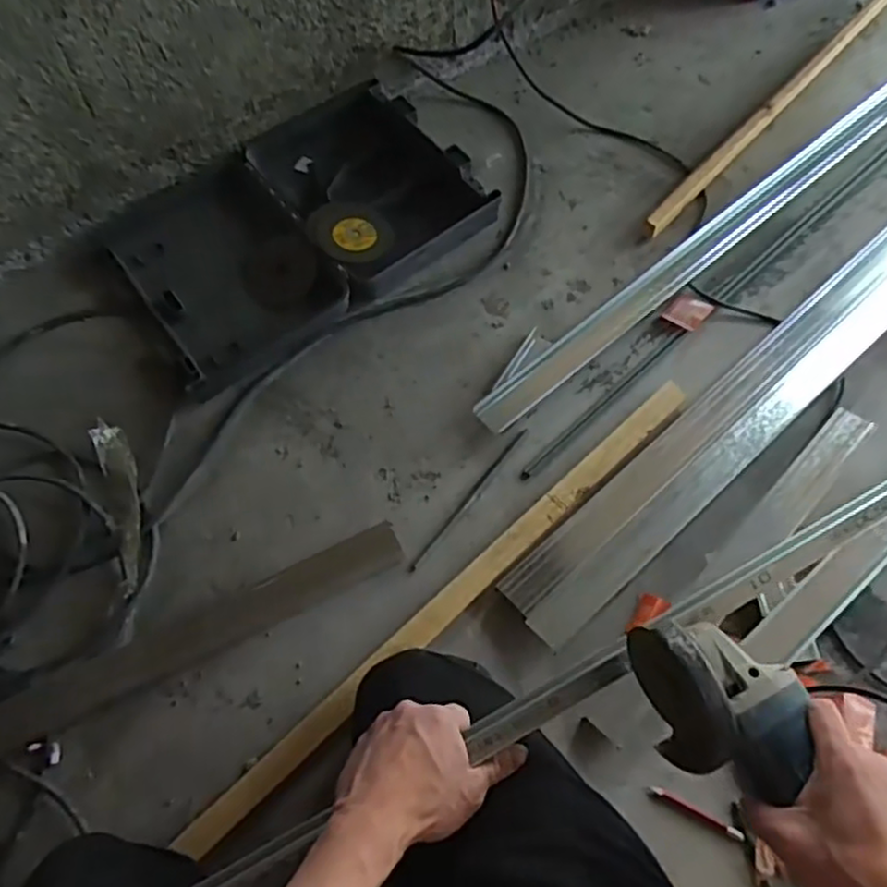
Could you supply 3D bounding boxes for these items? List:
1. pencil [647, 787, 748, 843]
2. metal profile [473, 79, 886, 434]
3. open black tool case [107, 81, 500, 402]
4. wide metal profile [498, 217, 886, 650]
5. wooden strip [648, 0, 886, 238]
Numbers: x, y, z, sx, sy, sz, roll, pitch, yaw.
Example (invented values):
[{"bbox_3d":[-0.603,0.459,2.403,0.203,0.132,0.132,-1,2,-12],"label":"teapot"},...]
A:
[{"bbox_3d":[0.252,0.370,0.698,0.101,0.007,0.010,25,70,12],"label":"pencil"},{"bbox_3d":[0.491,-0.374,1.032,1.153,0.028,0.081,-38,71,-13],"label":"metal profile"},{"bbox_3d":[-0.209,-0.319,0.984,0.485,0.058,0.348,-31,69,-11],"label":"open black tool case"},{"bbox_3d":[0.583,-0.217,0.935,1.326,0.035,0.108,-40,71,-14],"label":"wide metal profile"},{"bbox_3d":[0.615,-0.630,1.113,0.032,0.025,0.947,40,74,17],"label":"wooden strip"}]

